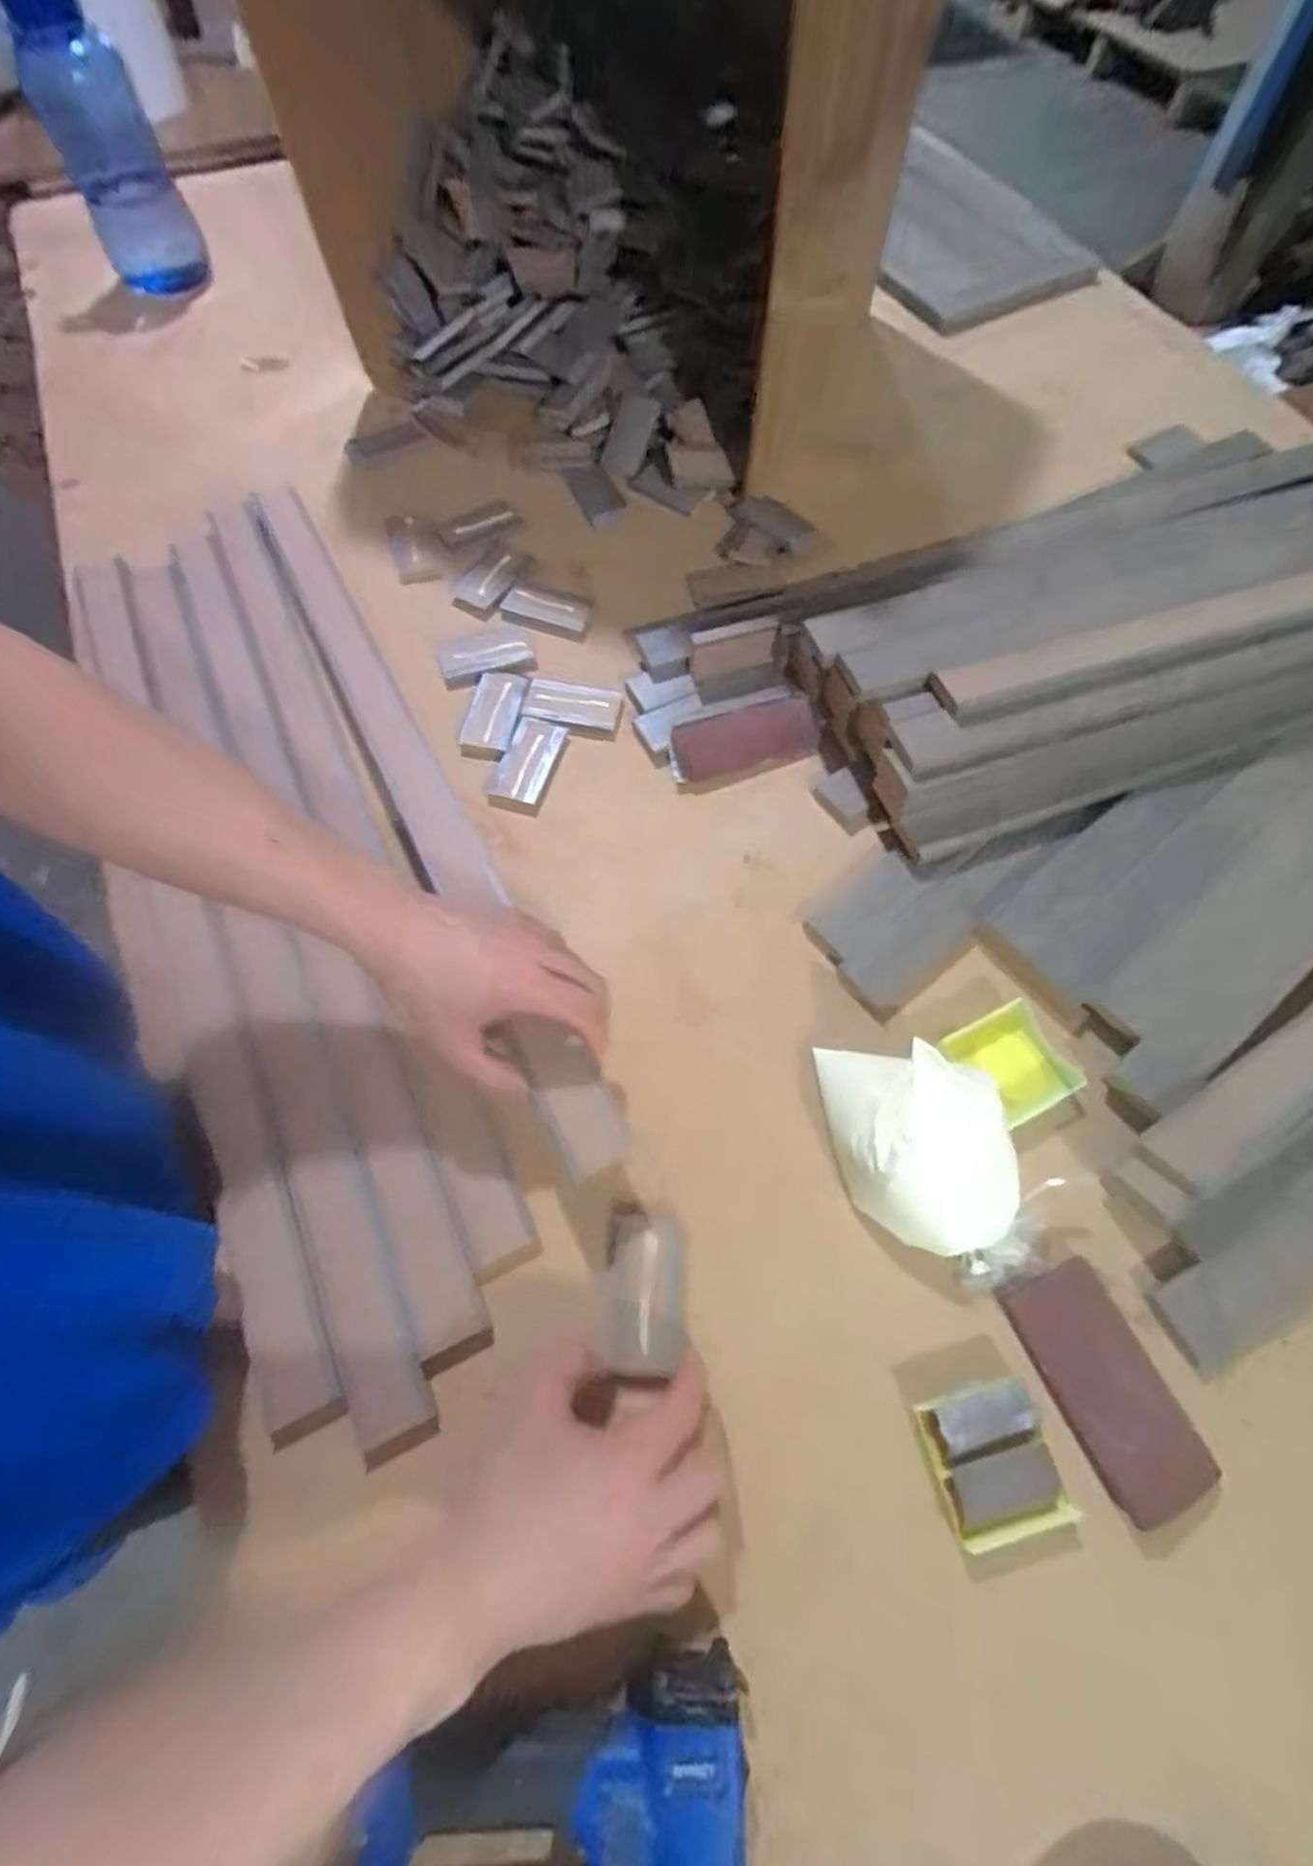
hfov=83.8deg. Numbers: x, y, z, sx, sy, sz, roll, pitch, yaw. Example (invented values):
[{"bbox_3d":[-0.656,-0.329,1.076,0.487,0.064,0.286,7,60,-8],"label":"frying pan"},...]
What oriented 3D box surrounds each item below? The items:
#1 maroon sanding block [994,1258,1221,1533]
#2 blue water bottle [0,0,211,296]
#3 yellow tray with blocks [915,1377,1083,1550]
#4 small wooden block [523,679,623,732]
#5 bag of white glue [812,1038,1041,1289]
[{"bbox_3d":[0.244,0.244,0.396,0.056,0.019,0.114,-20,66,-8],"label":"maroon sanding block"},{"bbox_3d":[-0.585,-0.839,0.773,0.104,0.240,0.092,-28,68,-11],"label":"blue water bottle"},{"bbox_3d":[0.177,0.277,0.383,0.060,0.013,0.066,-14,66,-5],"label":"yellow tray with blocks"},{"bbox_3d":[-0.071,-0.192,0.608,0.076,0.006,0.042,8,66,5],"label":"small wooden block"},{"bbox_3d":[0.157,0.129,0.430,0.094,0.055,0.155,-16,66,-6],"label":"bag of white glue"}]

